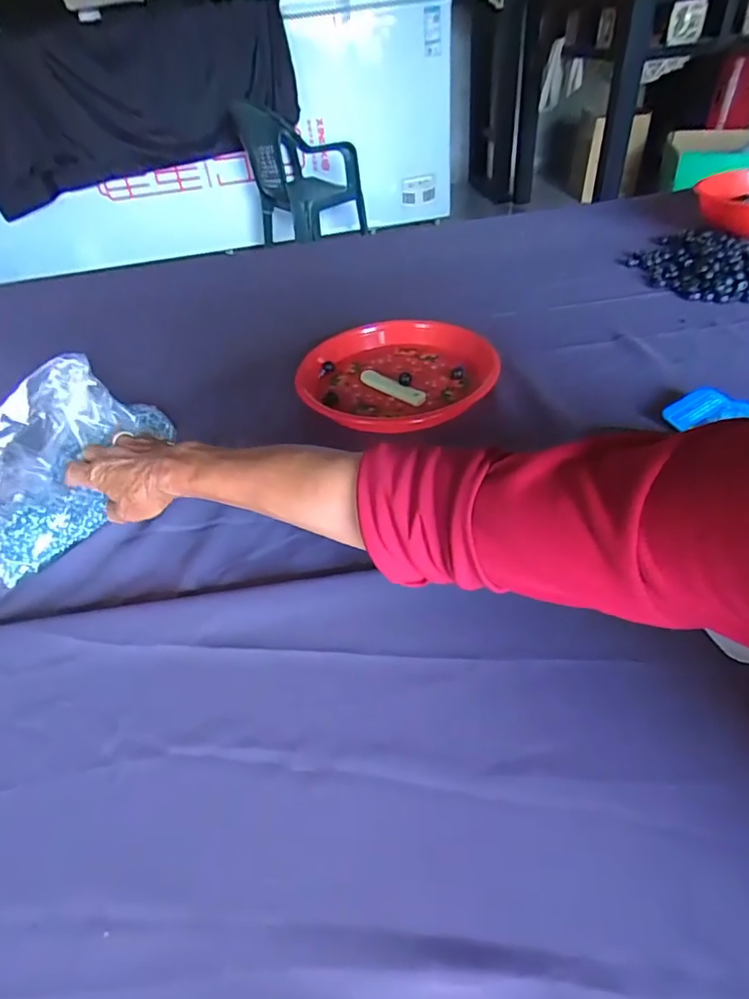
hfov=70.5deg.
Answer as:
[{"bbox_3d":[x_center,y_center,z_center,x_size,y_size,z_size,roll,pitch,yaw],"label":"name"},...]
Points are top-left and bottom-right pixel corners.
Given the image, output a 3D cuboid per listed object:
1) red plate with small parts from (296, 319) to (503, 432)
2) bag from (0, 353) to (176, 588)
[{"bbox_3d":[0.028,-0.154,0.655,0.233,0.037,0.226,-4,43,4],"label":"red plate with small parts"},{"bbox_3d":[-0.293,-0.048,0.509,0.108,0.113,0.209,28,53,32],"label":"bag"}]

